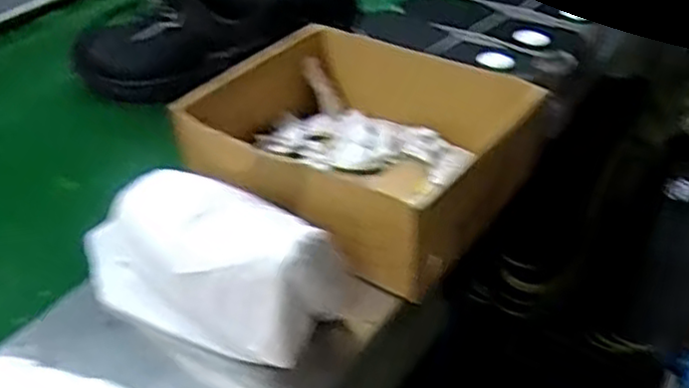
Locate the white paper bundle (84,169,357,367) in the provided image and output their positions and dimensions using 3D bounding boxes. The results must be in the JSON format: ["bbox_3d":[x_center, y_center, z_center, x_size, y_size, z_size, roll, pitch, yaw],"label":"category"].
[{"bbox_3d":[-0.118,0.046,0.550,0.256,0.118,0.086,19,43,24],"label":"white paper bundle"}]

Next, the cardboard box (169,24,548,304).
[{"bbox_3d":[0.017,-0.051,0.668,0.271,0.091,0.250,27,47,32],"label":"cardboard box"}]

